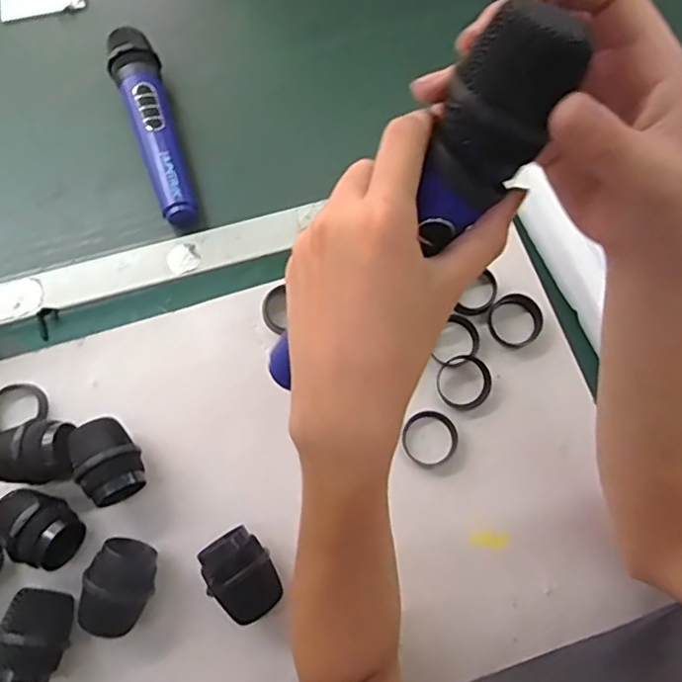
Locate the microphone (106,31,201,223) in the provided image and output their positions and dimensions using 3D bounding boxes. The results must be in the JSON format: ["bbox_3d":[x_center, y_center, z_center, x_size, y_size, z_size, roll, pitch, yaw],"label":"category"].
[{"bbox_3d":[-0.170,-0.200,0.535,0.044,0.042,0.198,-22,74,-6],"label":"microphone"}]

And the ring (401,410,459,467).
[{"bbox_3d":[0.071,0.077,0.461,0.043,0.013,0.043,0,72,0],"label":"ring"}]

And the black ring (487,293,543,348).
[{"bbox_3d":[0.146,-0.018,0.484,0.044,0.011,0.043,0,72,0],"label":"black ring"}]

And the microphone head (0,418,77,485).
[{"bbox_3d":[-0.232,0.085,0.438,0.063,0.039,0.045,-7,72,-2],"label":"microphone head"}]

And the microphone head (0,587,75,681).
[{"bbox_3d":[-0.210,0.204,0.403,0.038,0.043,0.055,9,73,3],"label":"microphone head"}]

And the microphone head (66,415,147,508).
[{"bbox_3d":[-0.176,0.090,0.435,0.044,0.045,0.061,-37,76,-11],"label":"microphone head"}]

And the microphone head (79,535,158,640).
[{"bbox_3d":[-0.157,0.173,0.407,0.043,0.045,0.063,22,74,7],"label":"microphone head"}]

